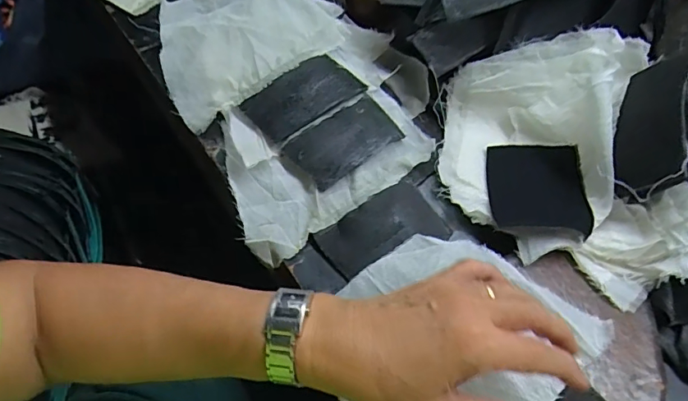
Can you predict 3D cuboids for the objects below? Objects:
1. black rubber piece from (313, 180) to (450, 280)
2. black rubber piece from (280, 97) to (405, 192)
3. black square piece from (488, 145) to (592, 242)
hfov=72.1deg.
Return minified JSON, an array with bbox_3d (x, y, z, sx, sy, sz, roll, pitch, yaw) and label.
[{"bbox_3d":[0.034,0.026,0.409,0.105,0.015,0.060,-28,63,-20],"label":"black rubber piece"},{"bbox_3d":[0.002,-0.057,0.444,0.103,0.011,0.060,-31,64,-21],"label":"black rubber piece"},{"bbox_3d":[0.169,-0.010,0.414,0.078,0.012,0.100,-1,48,12],"label":"black square piece"}]

